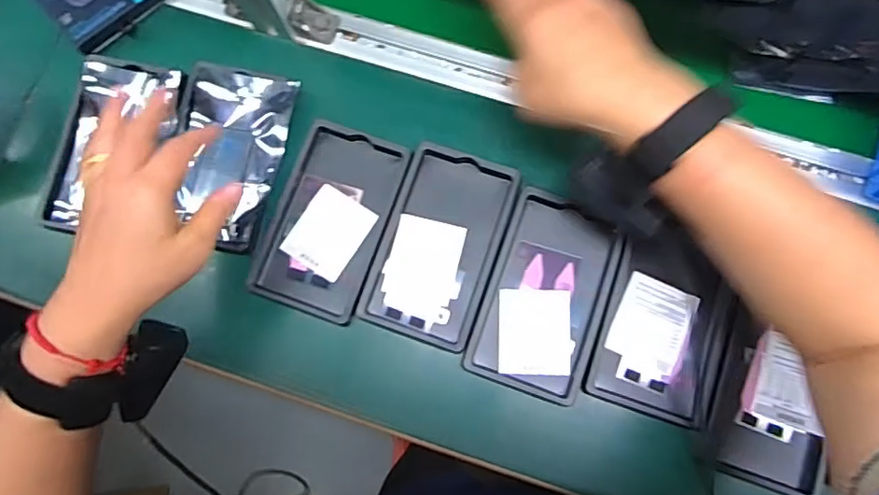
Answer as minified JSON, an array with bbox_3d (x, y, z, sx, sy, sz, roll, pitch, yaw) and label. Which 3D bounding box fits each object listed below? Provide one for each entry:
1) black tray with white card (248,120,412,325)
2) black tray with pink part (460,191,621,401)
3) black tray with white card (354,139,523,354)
[{"bbox_3d":[-0.092,-0.023,0.484,0.094,0.018,0.158,20,79,6],"label":"black tray with white card"},{"bbox_3d":[0.087,0.039,0.465,0.093,0.019,0.156,18,78,5],"label":"black tray with pink part"},{"bbox_3d":[0.000,-0.002,0.478,0.092,0.024,0.159,19,79,6],"label":"black tray with white card"}]

